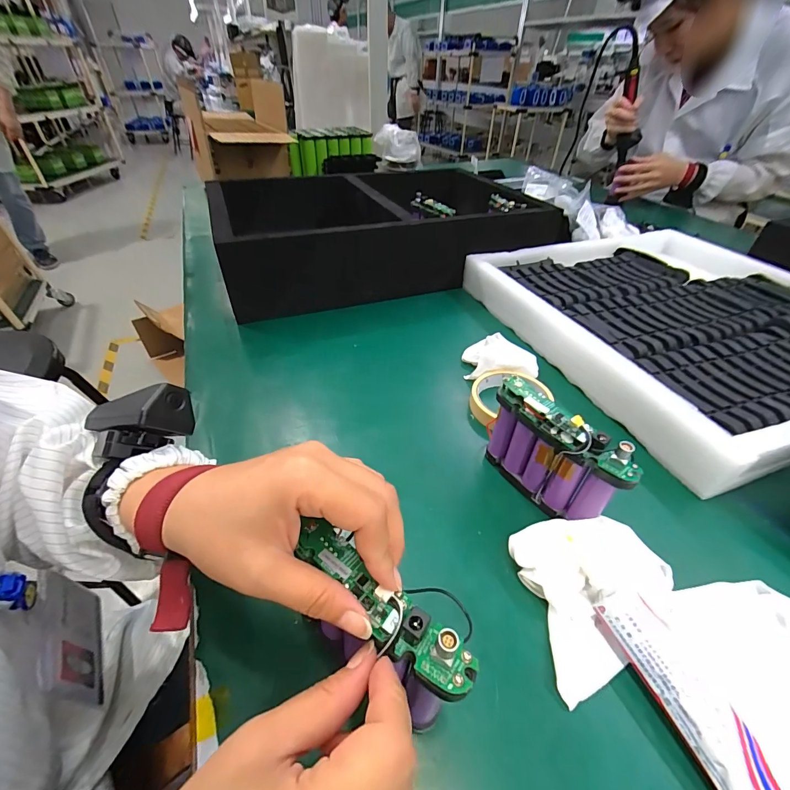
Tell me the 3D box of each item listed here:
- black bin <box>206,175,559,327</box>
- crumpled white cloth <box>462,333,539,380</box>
[{"bbox_3d":[-0.024,-0.319,0.696,0.560,0.121,0.369,-14,45,-17],"label":"black bin"},{"bbox_3d":[0.129,-0.045,0.464,0.085,0.033,0.066,-6,43,-8],"label":"crumpled white cloth"}]

